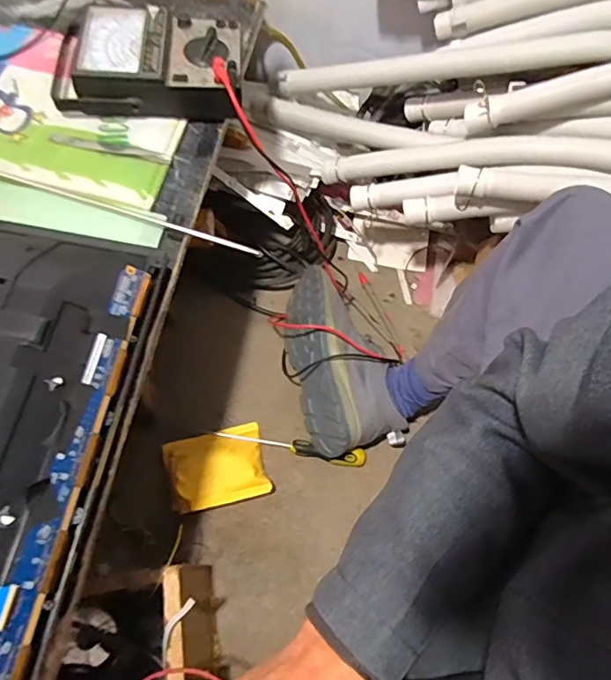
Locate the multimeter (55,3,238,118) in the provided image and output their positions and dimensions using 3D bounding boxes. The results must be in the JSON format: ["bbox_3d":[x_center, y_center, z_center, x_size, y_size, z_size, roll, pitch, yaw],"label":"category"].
[{"bbox_3d":[-0.163,-0.290,0.543,0.185,0.048,0.113,0,64,-3],"label":"multimeter"}]

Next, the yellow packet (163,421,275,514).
[{"bbox_3d":[-0.115,0.165,0.678,0.123,0.050,0.101,-15,66,-10],"label":"yellow packet"}]

